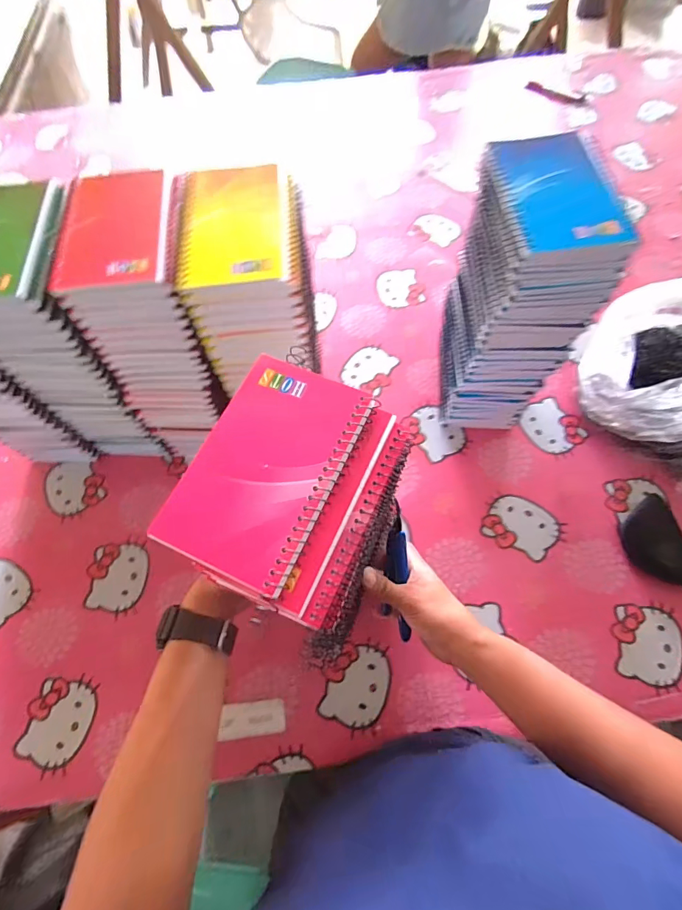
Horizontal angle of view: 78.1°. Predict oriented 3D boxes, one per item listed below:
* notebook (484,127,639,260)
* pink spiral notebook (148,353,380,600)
[{"bbox_3d":[0.168,-0.207,0.329,0.084,0.014,0.118,-9,74,4],"label":"notebook"},{"bbox_3d":[-0.042,0.005,0.249,0.083,0.008,0.130,23,70,11],"label":"pink spiral notebook"}]

